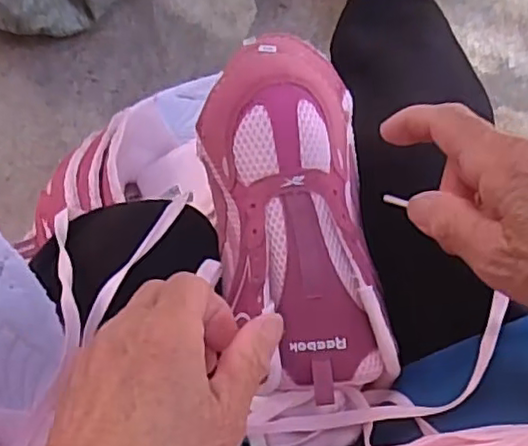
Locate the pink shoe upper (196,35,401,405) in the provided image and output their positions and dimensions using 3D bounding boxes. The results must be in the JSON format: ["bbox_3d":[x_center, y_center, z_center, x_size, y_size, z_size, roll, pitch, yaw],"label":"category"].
[{"bbox_3d":[0.016,-0.004,0.365,0.091,0.051,0.196,-12,81,-2],"label":"pink shoe upper"}]

